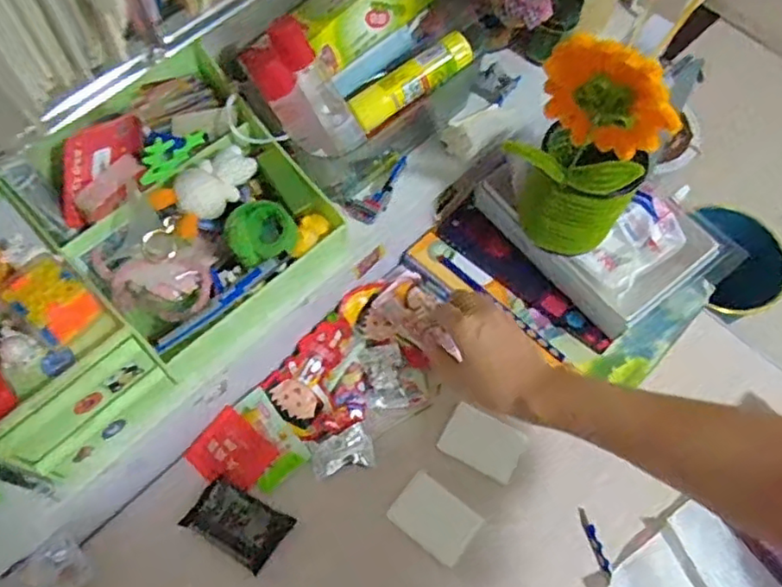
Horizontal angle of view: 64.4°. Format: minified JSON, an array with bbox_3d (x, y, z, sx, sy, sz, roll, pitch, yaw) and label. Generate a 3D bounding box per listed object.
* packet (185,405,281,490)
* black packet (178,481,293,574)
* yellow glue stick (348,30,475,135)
[{"bbox_3d":[-0.145,0.147,0.569,0.066,0.006,0.060,41,80,4],"label":"packet"},{"bbox_3d":[-0.133,0.200,0.542,0.079,0.019,0.051,29,66,12],"label":"black packet"},{"bbox_3d":[0.018,-0.181,0.525,0.113,0.024,0.026,-35,69,-3],"label":"yellow glue stick"}]

